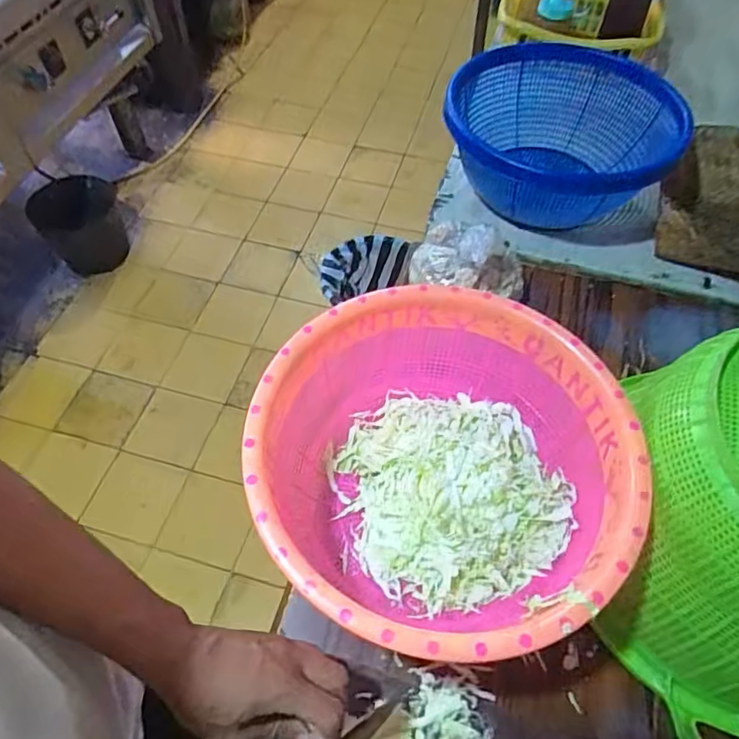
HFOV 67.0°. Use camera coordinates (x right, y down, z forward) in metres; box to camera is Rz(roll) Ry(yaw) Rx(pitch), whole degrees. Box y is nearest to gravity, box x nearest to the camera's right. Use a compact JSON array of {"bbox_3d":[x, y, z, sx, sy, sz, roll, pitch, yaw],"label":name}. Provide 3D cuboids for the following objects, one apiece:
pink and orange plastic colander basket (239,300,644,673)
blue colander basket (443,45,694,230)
[{"bbox_3d":[0.060,0.096,0.510,0.305,0.152,0.302,0,56,0],"label":"pink and orange plastic colander basket"},{"bbox_3d":[0.247,-0.300,0.754,0.281,0.142,0.234,2,56,1],"label":"blue colander basket"}]

